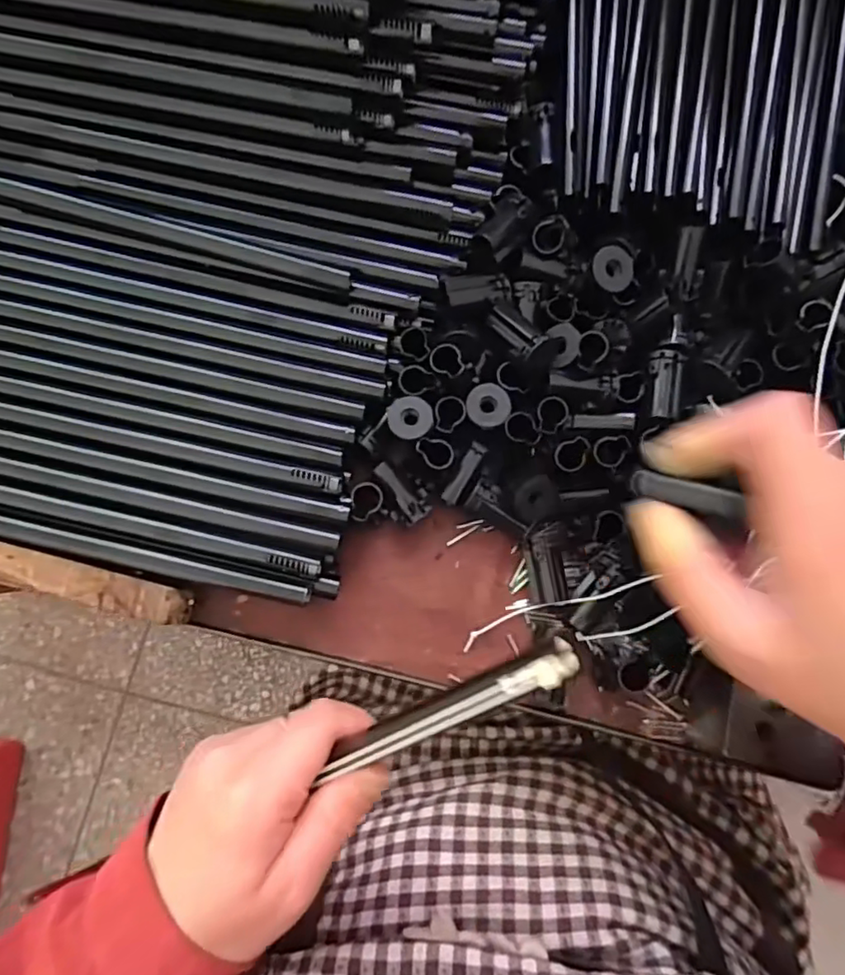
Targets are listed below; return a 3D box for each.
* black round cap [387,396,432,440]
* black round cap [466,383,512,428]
[{"bbox_3d":[-0.006,-0.034,0.292,0.021,0.004,0.021,-8,82,-5],"label":"black round cap"},{"bbox_3d":[0.033,-0.041,0.296,0.021,0.004,0.022,0,84,-2],"label":"black round cap"}]

